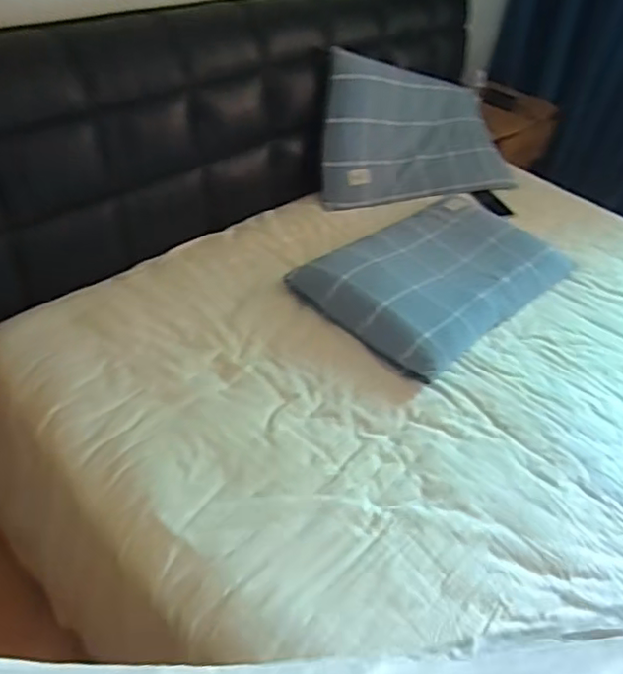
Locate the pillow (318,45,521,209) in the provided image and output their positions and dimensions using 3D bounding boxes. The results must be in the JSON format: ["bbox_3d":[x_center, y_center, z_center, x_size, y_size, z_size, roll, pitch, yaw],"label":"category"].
[{"bbox_3d":[0.324,-0.600,1.774,0.627,0.392,0.094,-8,16,-25],"label":"pillow"}]

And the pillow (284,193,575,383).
[{"bbox_3d":[0.332,-0.181,1.474,0.417,0.085,0.676,36,49,29],"label":"pillow"}]

